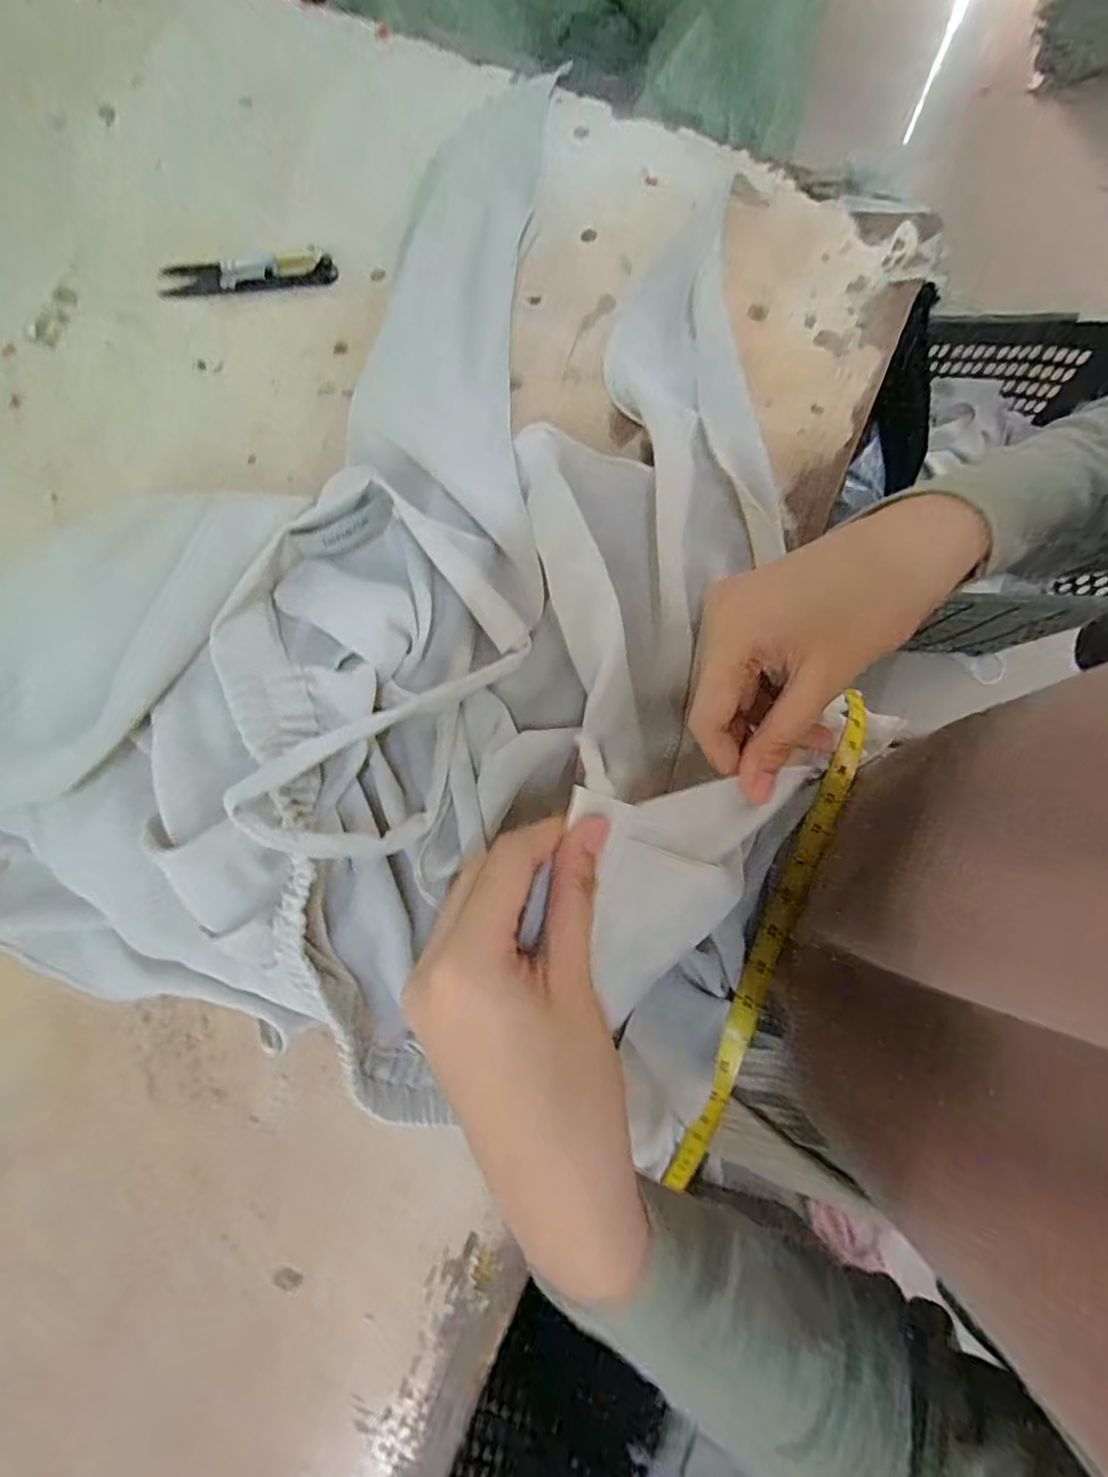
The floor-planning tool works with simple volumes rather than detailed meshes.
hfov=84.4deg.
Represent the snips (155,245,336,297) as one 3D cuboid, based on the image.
[{"bbox_3d":[-0.179,-0.271,0.352,0.102,0.009,0.022,-5,80,-1],"label":"snips"}]

